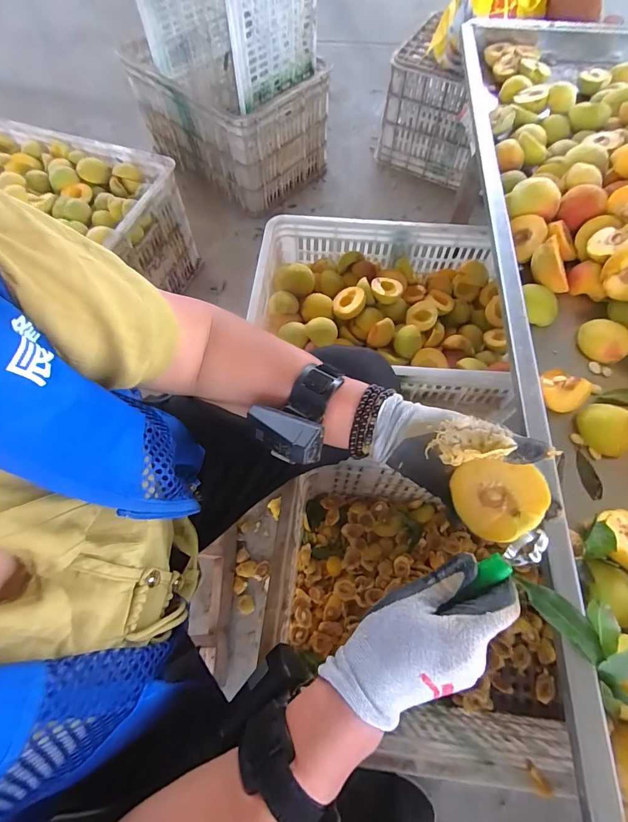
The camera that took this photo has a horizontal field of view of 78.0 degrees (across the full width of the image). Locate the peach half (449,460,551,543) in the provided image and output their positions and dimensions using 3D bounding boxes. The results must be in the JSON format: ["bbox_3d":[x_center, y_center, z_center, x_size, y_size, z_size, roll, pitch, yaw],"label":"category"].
[{"bbox_3d":[0.154,0.074,0.319,0.062,0.034,0.060,2,79,32],"label":"peach half"}]

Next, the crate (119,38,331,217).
[{"bbox_3d":[-0.258,-0.904,1.184,0.534,0.258,0.335,40,69,16],"label":"crate"}]

